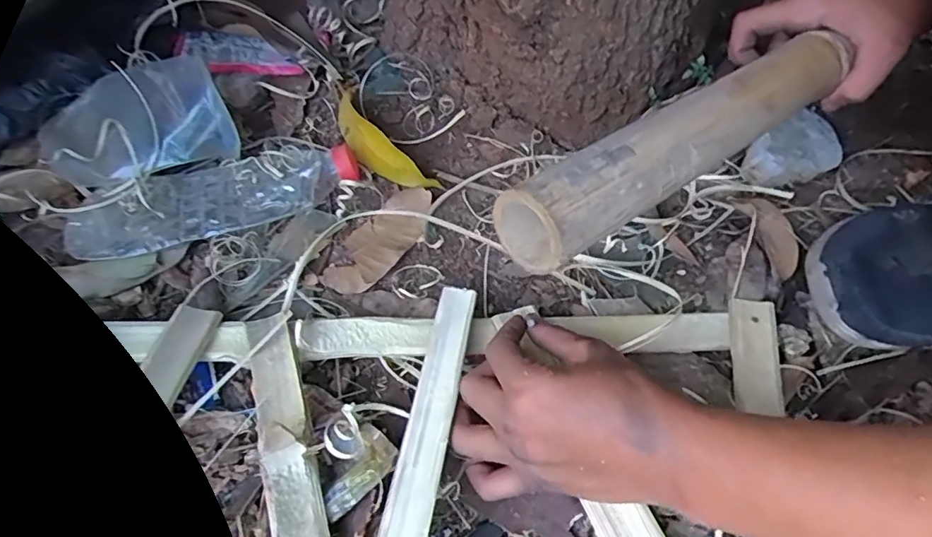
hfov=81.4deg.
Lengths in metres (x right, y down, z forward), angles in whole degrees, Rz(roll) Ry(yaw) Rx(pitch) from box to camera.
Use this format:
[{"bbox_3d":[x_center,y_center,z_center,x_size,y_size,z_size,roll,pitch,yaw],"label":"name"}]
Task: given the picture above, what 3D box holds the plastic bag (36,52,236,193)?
[{"bbox_3d":[-0.276,-0.121,0.454,0.135,0.057,0.117,-26,55,-16],"label":"plastic bag"}]

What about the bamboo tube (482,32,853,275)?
[{"bbox_3d":[0.131,-0.074,0.305,0.264,0.039,0.041,-30,56,-24],"label":"bamboo tube"}]

